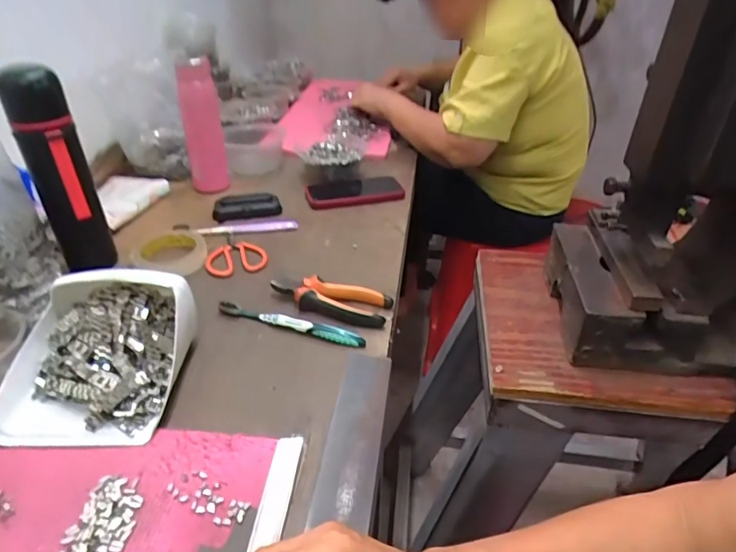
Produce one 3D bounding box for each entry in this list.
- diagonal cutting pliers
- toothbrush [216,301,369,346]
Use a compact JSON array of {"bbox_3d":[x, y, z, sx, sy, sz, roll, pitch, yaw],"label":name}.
[{"bbox_3d":[-0.047,0.028,0.619,0.149,0.023,0.051,10,36,13],"label":"diagonal cutting pliers"},{"bbox_3d":[-0.091,0.055,0.589,0.184,0.015,0.015,11,36,15],"label":"toothbrush"}]

